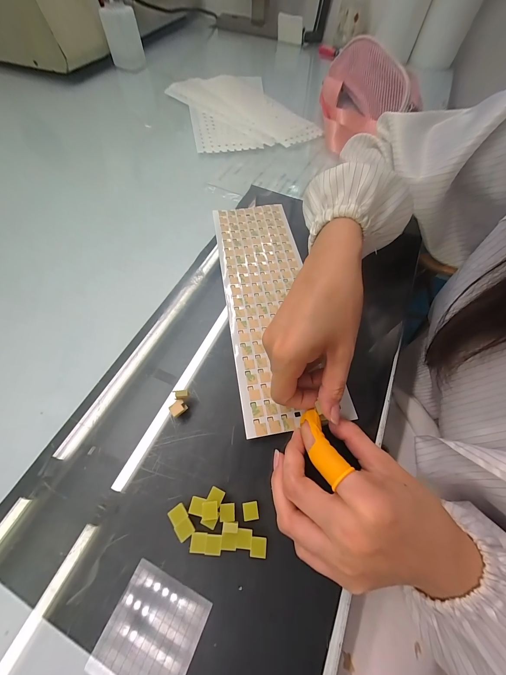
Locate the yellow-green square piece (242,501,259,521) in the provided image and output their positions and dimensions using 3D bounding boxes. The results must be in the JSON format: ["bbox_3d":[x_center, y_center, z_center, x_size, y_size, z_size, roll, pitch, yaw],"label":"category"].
[{"bbox_3d":[-0.002,0.123,0.180,0.011,0.004,0.010,-6,62,-5],"label":"yellow-green square piece"}]

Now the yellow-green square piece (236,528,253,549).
[{"bbox_3d":[-0.006,0.137,0.173,0.010,0.005,0.010,5,61,1],"label":"yellow-green square piece"}]

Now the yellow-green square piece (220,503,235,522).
[{"bbox_3d":[-0.018,0.123,0.178,0.010,0.004,0.011,-1,61,-3],"label":"yellow-green square piece"}]

